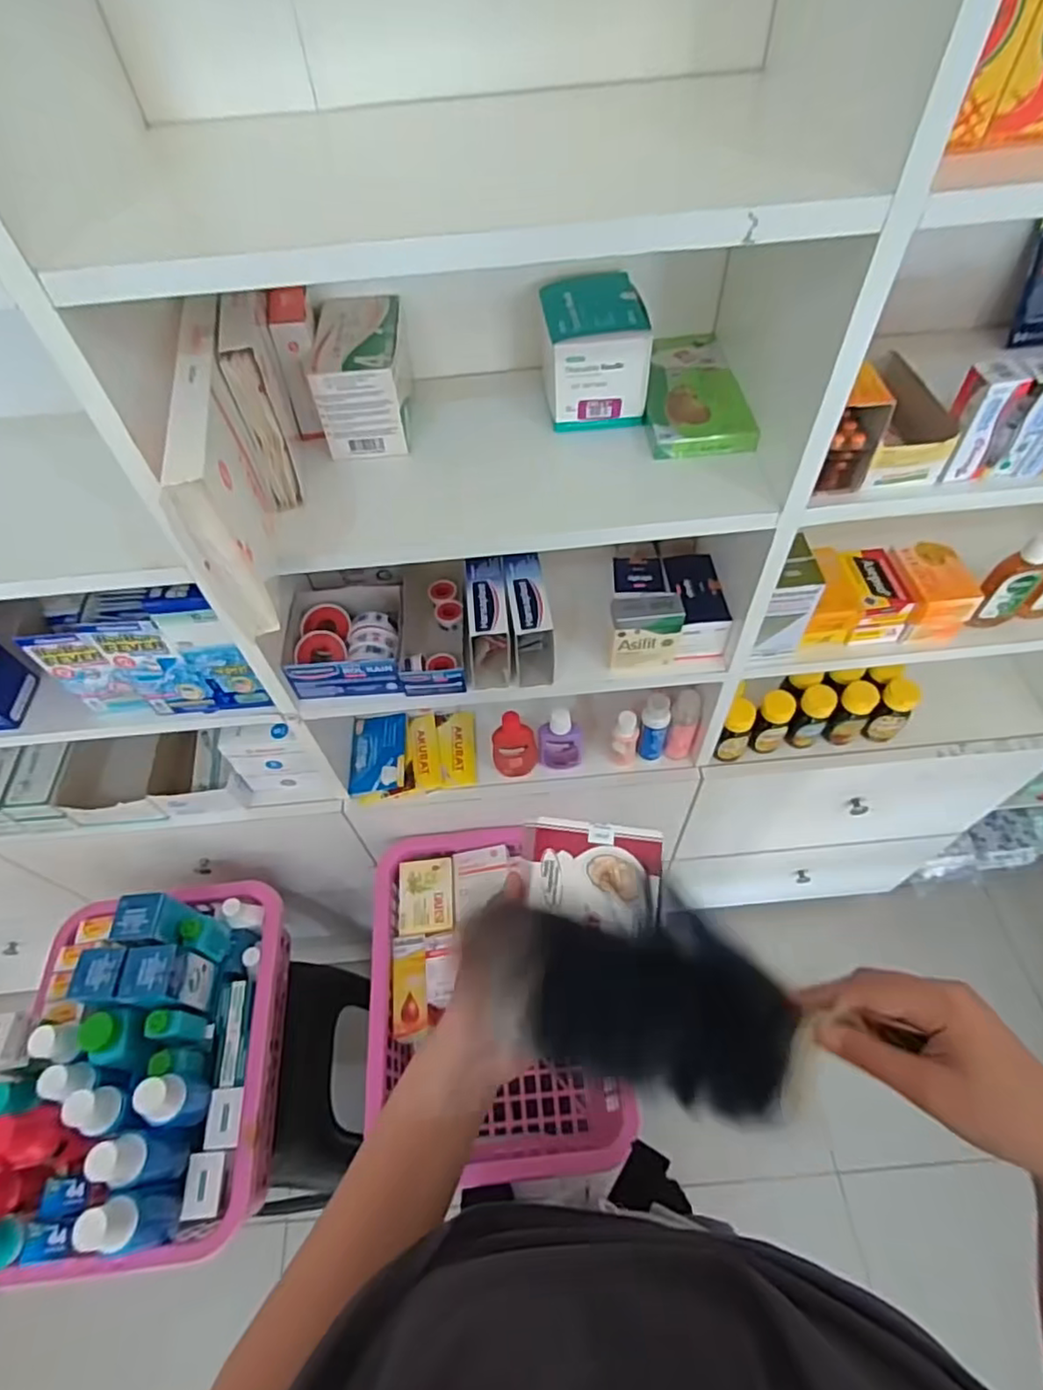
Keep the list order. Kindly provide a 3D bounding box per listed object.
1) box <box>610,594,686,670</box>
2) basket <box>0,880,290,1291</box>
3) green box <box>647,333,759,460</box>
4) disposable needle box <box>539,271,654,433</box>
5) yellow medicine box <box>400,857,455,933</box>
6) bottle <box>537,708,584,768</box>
[{"bbox_3d":[0.130,-0.065,0.691,0.070,0.083,0.034,-6,55,0],"label":"box"},{"bbox_3d":[-0.465,0.448,0.804,0.295,0.218,0.394,-6,55,-1],"label":"basket"},{"bbox_3d":[0.160,-0.289,0.621,0.091,0.024,0.173,-4,55,1],"label":"green box"},{"bbox_3d":[0.066,-0.316,0.603,0.089,0.089,0.102,-3,55,1],"label":"disposable needle box"},{"bbox_3d":[-0.134,0.283,0.922,0.074,0.028,0.100,-4,55,0],"label":"yellow medicine box"},{"bbox_3d":[0.052,0.056,0.850,0.058,0.104,0.035,-1,55,3],"label":"bottle"}]

